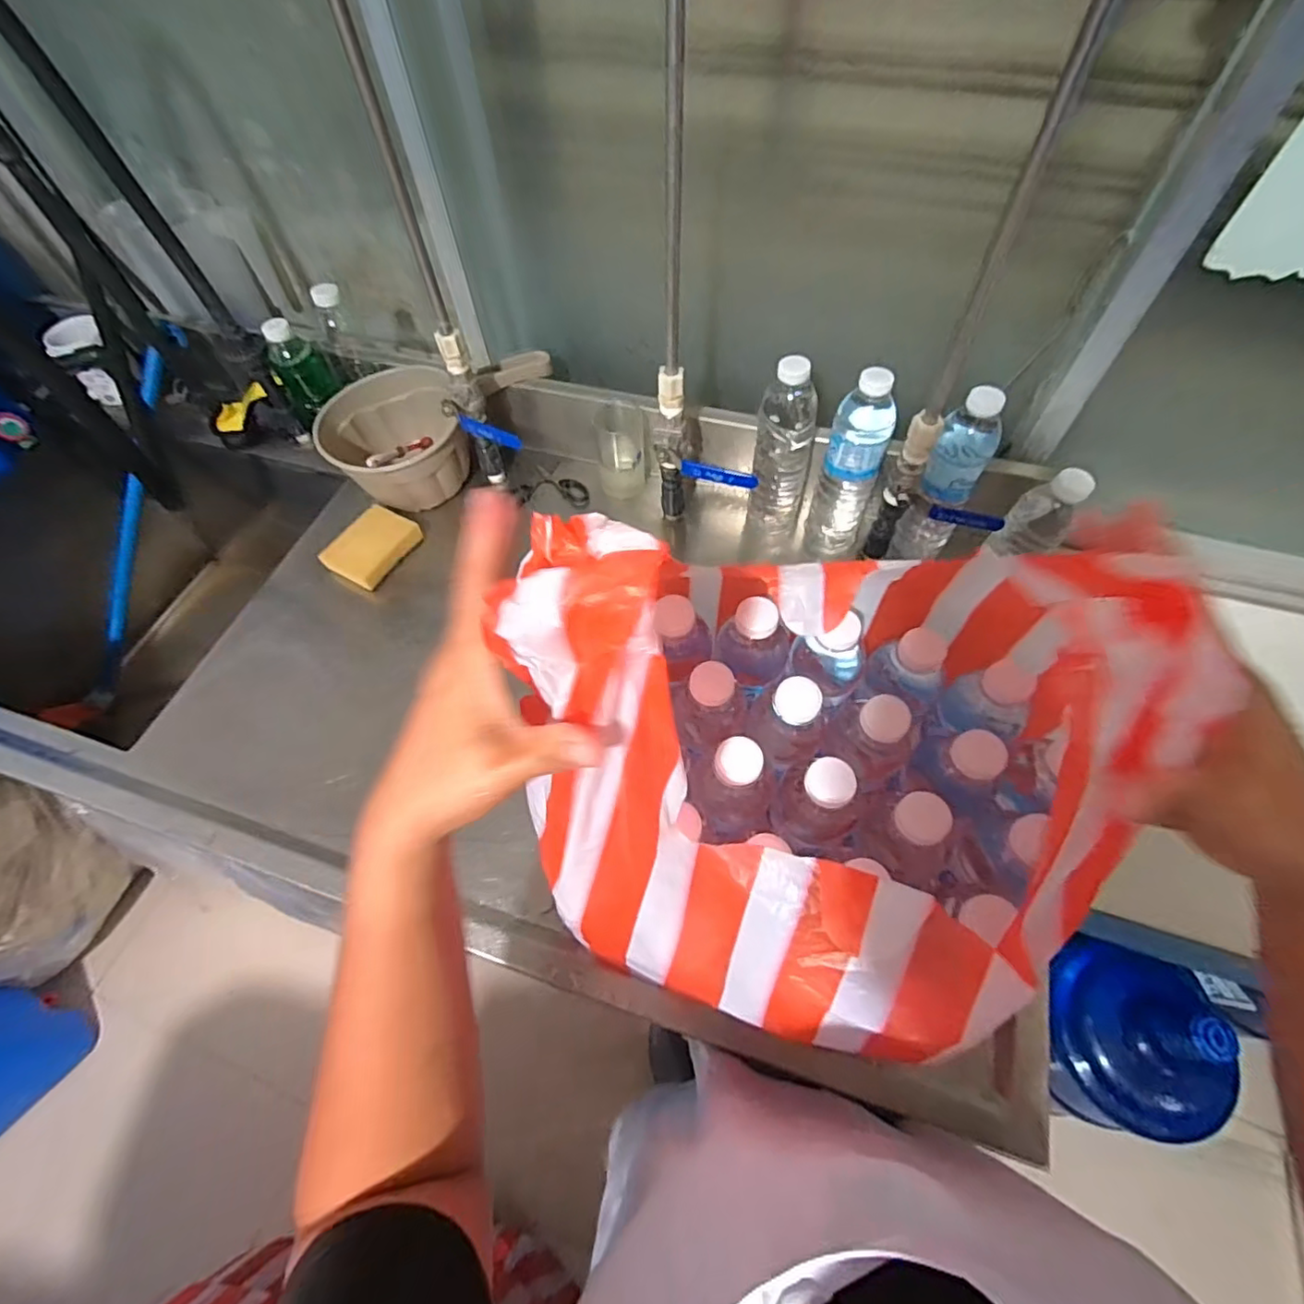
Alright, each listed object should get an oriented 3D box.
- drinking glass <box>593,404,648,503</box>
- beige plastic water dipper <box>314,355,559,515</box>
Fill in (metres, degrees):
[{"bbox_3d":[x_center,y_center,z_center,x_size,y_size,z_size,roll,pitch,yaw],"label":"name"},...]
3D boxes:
[{"bbox_3d":[-0.039,-0.250,0.756,0.060,0.104,0.048,-6,59,-2],"label":"drinking glass"},{"bbox_3d":[-0.282,-0.299,0.783,0.172,0.111,0.275,40,68,22],"label":"beige plastic water dipper"}]

